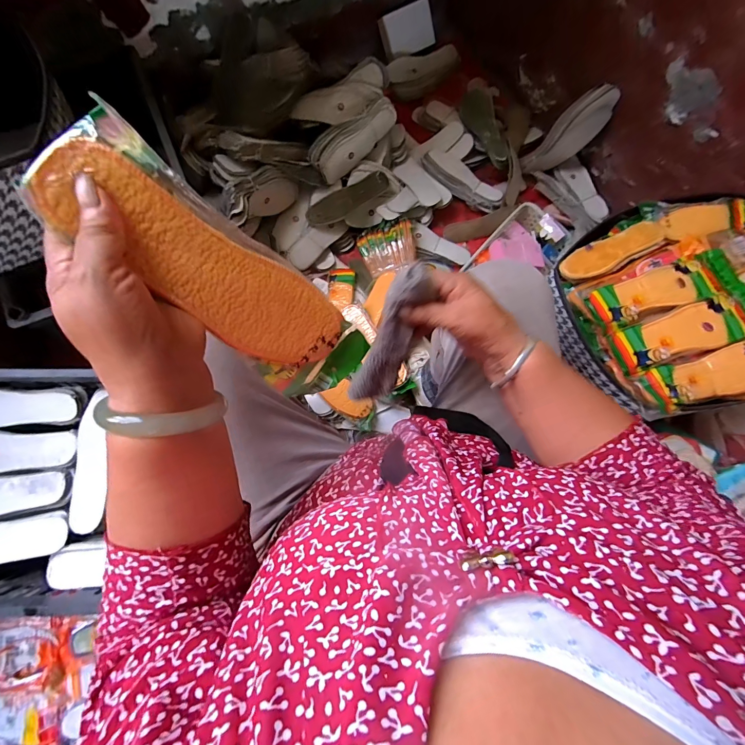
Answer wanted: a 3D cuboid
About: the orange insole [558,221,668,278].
[{"bbox_3d":[0.413,-0.212,0.604,0.188,0.022,0.059,-27,76,-7],"label":"orange insole"}]

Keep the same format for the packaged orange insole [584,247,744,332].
[{"bbox_3d":[0.466,-0.136,0.555,0.245,0.010,0.075,-17,75,-5],"label":"packaged orange insole"}]

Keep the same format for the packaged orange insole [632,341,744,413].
[{"bbox_3d":[0.530,0.002,0.520,0.262,0.024,0.080,-16,75,-4],"label":"packaged orange insole"}]

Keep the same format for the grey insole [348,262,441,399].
[{"bbox_3d":[0.015,-0.025,0.383,0.044,0.205,0.030,32,47,8],"label":"grey insole"}]

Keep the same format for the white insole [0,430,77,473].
[{"bbox_3d":[-0.612,0.130,0.578,0.204,0.019,0.067,1,74,-15],"label":"white insole"}]

